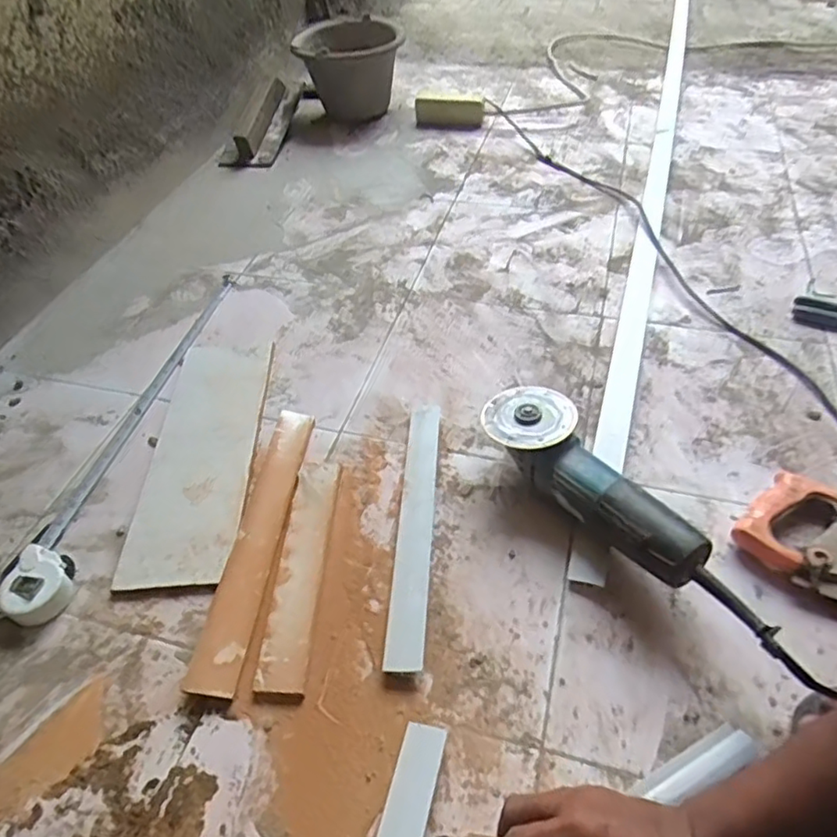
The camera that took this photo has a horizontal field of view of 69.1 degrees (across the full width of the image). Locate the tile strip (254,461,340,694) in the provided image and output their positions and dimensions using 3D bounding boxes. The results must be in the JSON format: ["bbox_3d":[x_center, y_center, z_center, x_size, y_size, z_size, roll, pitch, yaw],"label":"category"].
[{"bbox_3d":[-0.125,0.155,0.653,0.048,0.010,0.267,0,48,4],"label":"tile strip"}]

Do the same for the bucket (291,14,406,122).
[{"bbox_3d":[-0.160,-0.821,1.450,0.238,0.202,0.298,-6,48,-1],"label":"bucket"}]

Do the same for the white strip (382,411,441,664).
[{"bbox_3d":[-0.003,0.113,0.684,0.040,0.013,0.336,1,48,6],"label":"white strip"}]

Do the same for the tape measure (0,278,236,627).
[{"bbox_3d":[-0.370,-0.017,0.814,0.062,0.034,0.598,3,49,8],"label":"tape measure"}]

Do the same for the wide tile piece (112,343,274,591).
[{"bbox_3d":[-0.273,0.037,0.769,0.136,0.011,0.383,-4,48,1],"label":"wide tile piece"}]

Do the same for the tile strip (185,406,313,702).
[{"bbox_3d":[-0.177,0.128,0.673,0.052,0.016,0.341,2,48,6],"label":"tile strip"}]

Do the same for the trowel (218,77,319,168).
[{"bbox_3d":[-0.348,-0.693,1.412,0.115,0.091,0.335,7,49,11],"label":"trowel"}]

